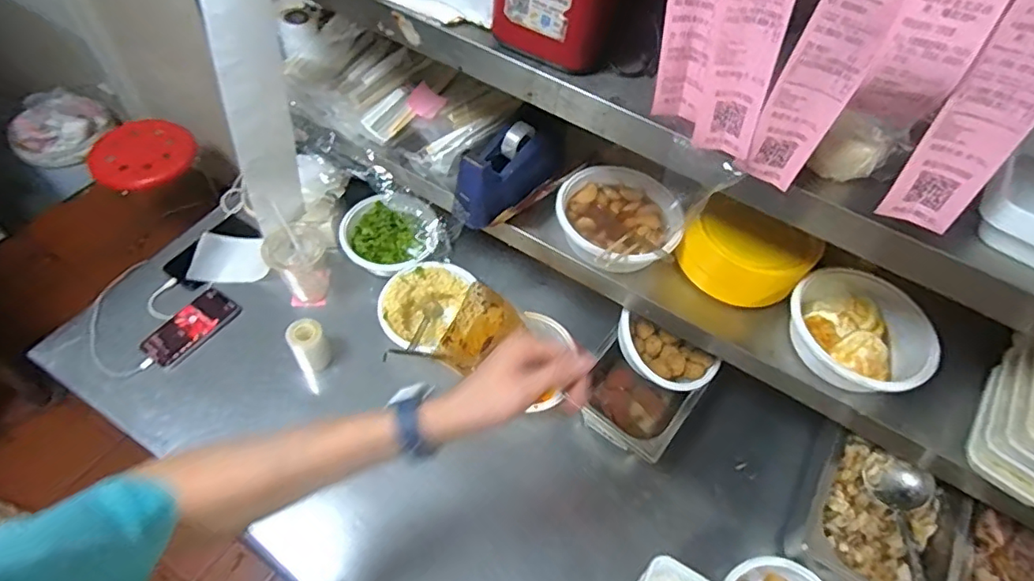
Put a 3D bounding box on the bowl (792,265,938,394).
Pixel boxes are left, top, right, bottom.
[{"bbox_3d":[0.422,0.050,0.711,0.154,0.053,0.171,-33,64,-24],"label":"bowl"}]

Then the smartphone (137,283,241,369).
[{"bbox_3d":[-0.522,0.057,0.920,0.083,0.010,0.140,28,58,14],"label":"smartphone"}]

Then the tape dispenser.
[{"bbox_3d":[-0.008,-0.167,0.793,0.093,0.085,0.172,33,59,17],"label":"tape dispenser"}]

